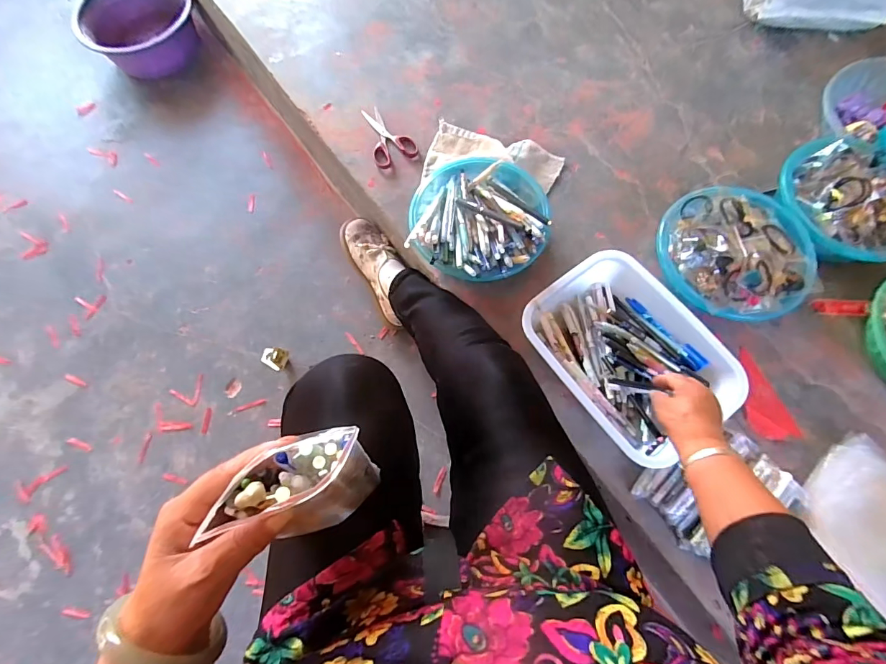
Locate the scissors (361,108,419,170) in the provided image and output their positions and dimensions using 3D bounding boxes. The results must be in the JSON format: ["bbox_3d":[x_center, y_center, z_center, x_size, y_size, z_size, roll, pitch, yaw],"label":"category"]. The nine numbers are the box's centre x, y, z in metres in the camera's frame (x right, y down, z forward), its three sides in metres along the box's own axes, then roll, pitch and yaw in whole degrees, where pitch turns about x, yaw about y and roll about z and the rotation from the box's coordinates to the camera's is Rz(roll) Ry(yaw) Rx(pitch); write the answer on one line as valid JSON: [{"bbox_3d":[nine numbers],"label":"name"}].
[{"bbox_3d":[-0.103,-0.389,0.829,0.085,0.007,0.148,-14,72,-4],"label":"scissors"}]

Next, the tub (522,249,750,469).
[{"bbox_3d":[0.274,0.037,0.632,0.218,0.067,0.298,-34,74,-10],"label":"tub"}]

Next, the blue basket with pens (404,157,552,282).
[{"bbox_3d":[0.058,-0.184,0.693,0.219,0.109,0.242,3,71,1],"label":"blue basket with pens"}]

